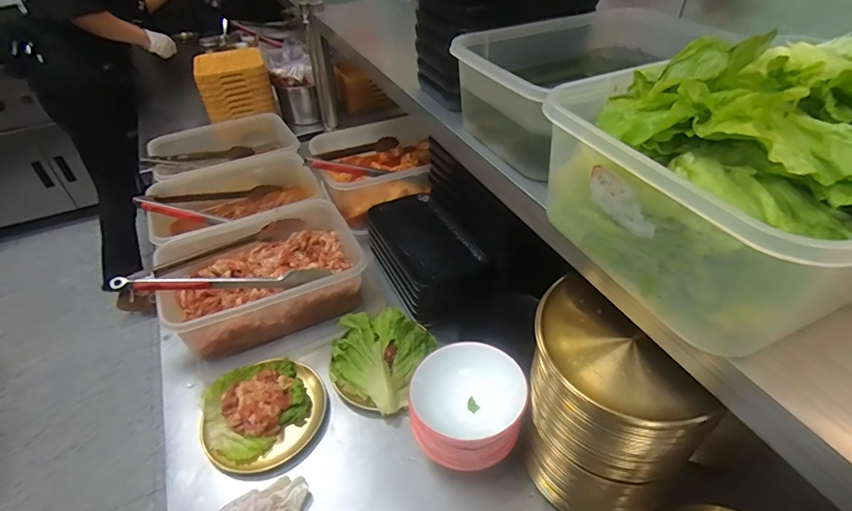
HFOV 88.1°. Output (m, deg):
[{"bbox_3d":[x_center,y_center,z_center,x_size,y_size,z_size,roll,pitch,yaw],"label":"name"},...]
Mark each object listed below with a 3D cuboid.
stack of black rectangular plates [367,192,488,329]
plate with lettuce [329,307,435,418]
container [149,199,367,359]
[{"bbox_3d":[-0.010,0.000,0.777,0.144,0.099,0.245,-20,45,-20],"label":"stack of black rectangular plates"},{"bbox_3d":[-0.074,0.143,0.661,0.144,0.069,0.147,0,42,0],"label":"plate with lettuce"},{"bbox_3d":[-0.275,0.030,0.762,0.318,0.099,0.213,-17,44,-17],"label":"container"}]

